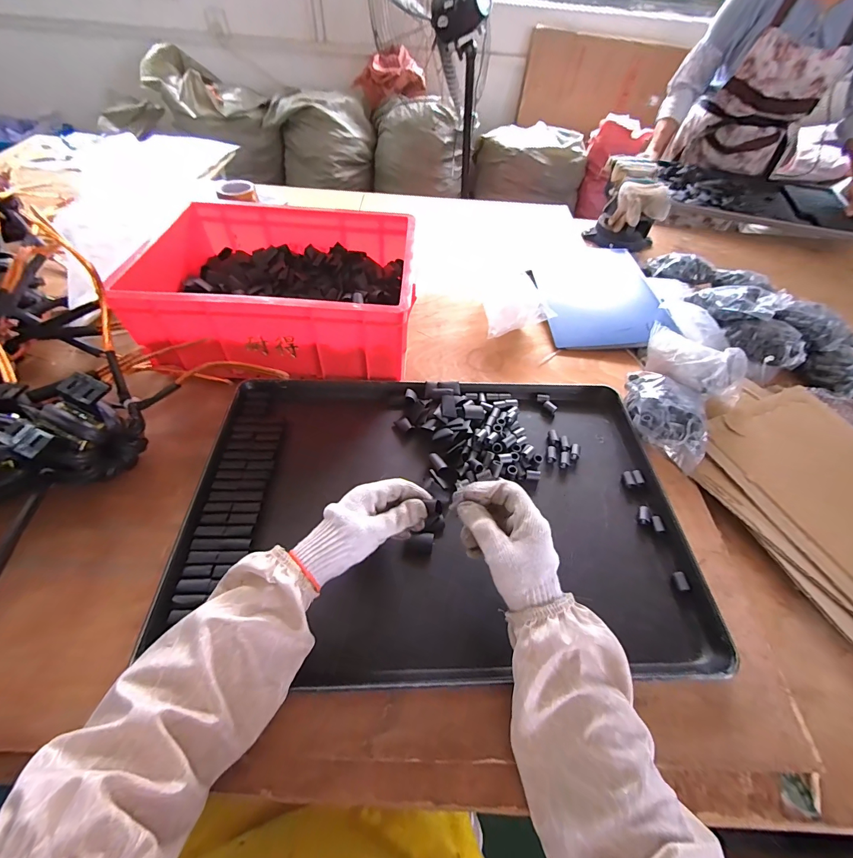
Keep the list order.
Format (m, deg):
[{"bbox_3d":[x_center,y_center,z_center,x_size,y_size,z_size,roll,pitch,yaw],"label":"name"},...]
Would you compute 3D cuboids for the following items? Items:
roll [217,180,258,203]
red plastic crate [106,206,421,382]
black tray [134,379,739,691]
[{"bbox_3d":[-0.460,-0.578,0.907,0.088,0.025,0.099,-14,55,-14],"label":"roll"},{"bbox_3d":[-0.227,-0.227,0.628,0.379,0.159,0.291,1,53,-4],"label":"red plastic crate"},{"bbox_3d":[0.020,0.093,0.489,0.597,0.049,0.397,2,50,-4],"label":"black tray"}]

